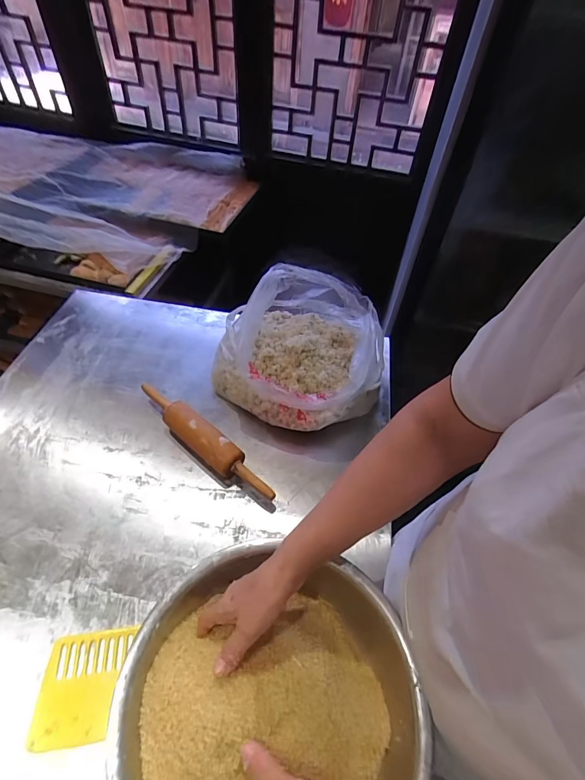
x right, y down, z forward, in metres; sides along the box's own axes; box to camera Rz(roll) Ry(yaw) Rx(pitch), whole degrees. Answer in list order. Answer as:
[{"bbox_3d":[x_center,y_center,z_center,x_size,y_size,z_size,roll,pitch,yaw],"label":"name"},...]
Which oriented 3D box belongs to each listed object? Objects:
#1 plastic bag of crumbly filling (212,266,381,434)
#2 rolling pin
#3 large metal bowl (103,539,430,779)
[{"bbox_3d":[0.024,-0.077,0.774,0.309,0.178,0.294,33,56,20],"label":"plastic bag of crumbly filling"},{"bbox_3d":[-0.166,0.088,0.700,0.337,0.061,0.059,38,57,25],"label":"rolling pin"},{"bbox_3d":[-0.027,0.348,0.435,0.310,0.088,0.328,2,50,-2],"label":"large metal bowl"}]

